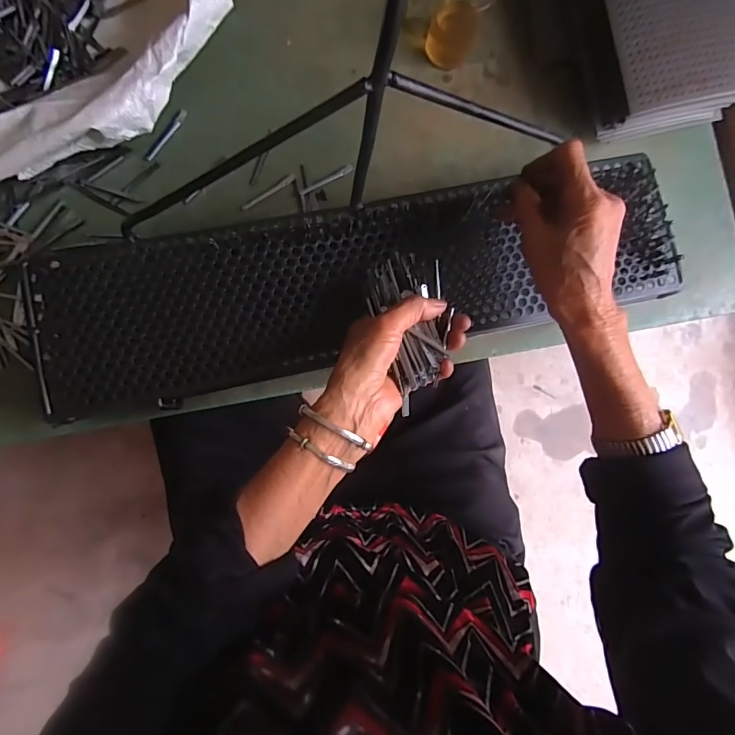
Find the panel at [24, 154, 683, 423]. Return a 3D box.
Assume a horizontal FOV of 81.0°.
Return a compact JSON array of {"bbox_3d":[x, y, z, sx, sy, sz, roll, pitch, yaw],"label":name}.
[{"bbox_3d":[0.000,-0.084,0.400,0.589,0.026,0.148,-12,86,-5],"label":"panel"}]

